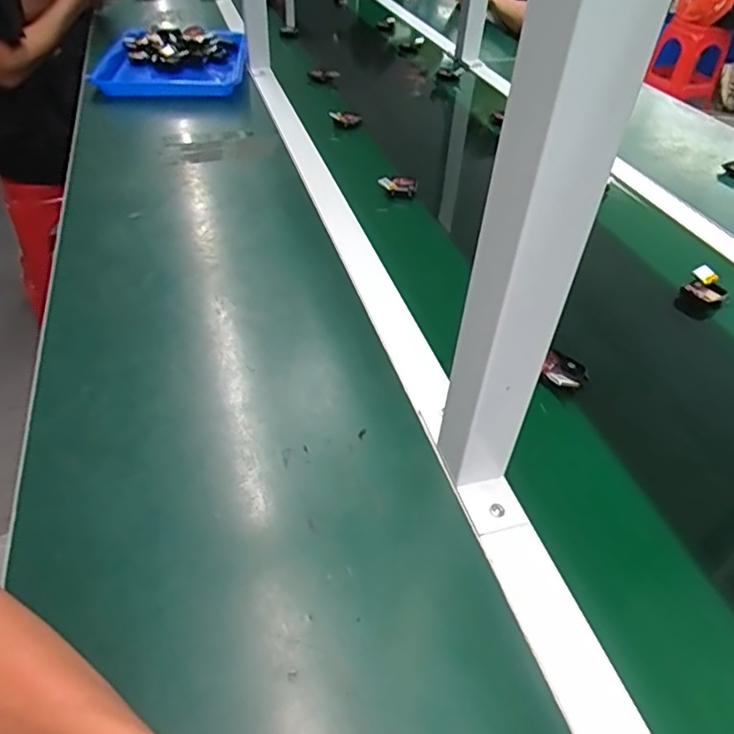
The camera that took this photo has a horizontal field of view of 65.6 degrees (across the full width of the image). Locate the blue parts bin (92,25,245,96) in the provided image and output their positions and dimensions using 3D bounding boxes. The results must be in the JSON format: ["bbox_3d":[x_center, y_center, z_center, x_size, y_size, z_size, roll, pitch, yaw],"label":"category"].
[{"bbox_3d":[-0.349,-0.560,1.044,0.251,0.057,0.278,-4,44,-7],"label":"blue parts bin"}]

